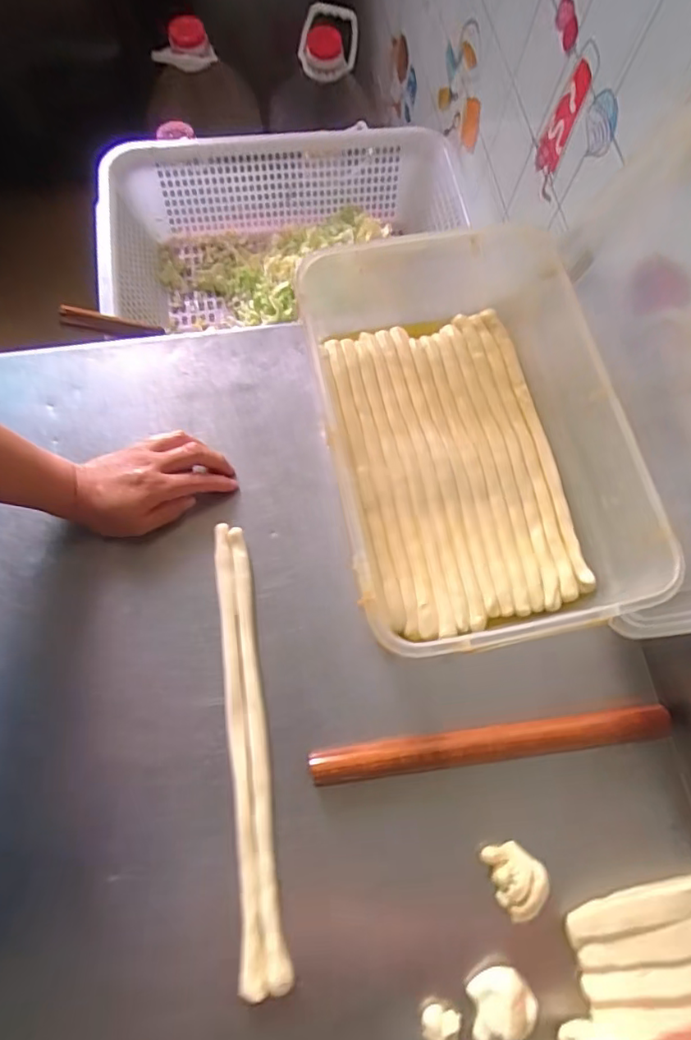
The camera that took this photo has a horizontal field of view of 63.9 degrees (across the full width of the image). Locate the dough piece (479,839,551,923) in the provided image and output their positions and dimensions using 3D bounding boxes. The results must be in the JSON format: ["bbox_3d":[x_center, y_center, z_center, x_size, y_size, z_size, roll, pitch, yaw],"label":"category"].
[{"bbox_3d":[0.137,0.283,0.438,0.042,0.020,0.051,-16,73,-9],"label":"dough piece"}]

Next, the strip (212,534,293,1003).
[{"bbox_3d":[-0.084,0.180,0.467,0.031,0.022,0.356,-7,72,-6],"label":"strip"}]

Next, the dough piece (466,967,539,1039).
[{"bbox_3d":[0.116,0.362,0.412,0.049,0.024,0.043,-12,73,-8],"label":"dough piece"}]

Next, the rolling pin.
[{"bbox_3d":[0.124,0.189,0.466,0.304,0.026,0.028,-5,72,-6],"label":"rolling pin"}]

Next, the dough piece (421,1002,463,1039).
[{"bbox_3d":[0.074,0.389,0.407,0.029,0.011,0.055,-8,72,-7],"label":"dough piece"}]

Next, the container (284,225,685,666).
[{"bbox_3d":[0.111,-0.077,0.505,0.257,0.105,0.371,-8,73,-7],"label":"container"}]

